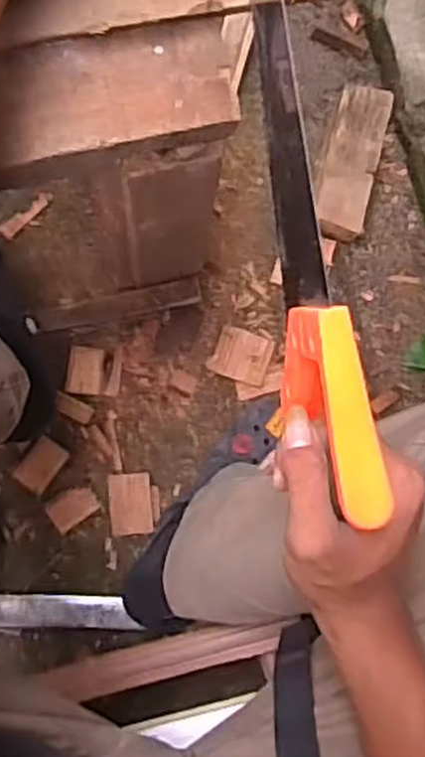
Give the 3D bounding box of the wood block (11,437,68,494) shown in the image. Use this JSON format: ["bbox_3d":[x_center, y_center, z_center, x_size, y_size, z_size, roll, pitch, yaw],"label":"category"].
[{"bbox_3d":[-0.175,0.088,0.804,0.036,0.005,0.051,37,84,0],"label":"wood block"}]

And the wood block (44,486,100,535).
[{"bbox_3d":[-0.144,0.131,0.804,0.048,0.006,0.036,-37,88,-6],"label":"wood block"}]

